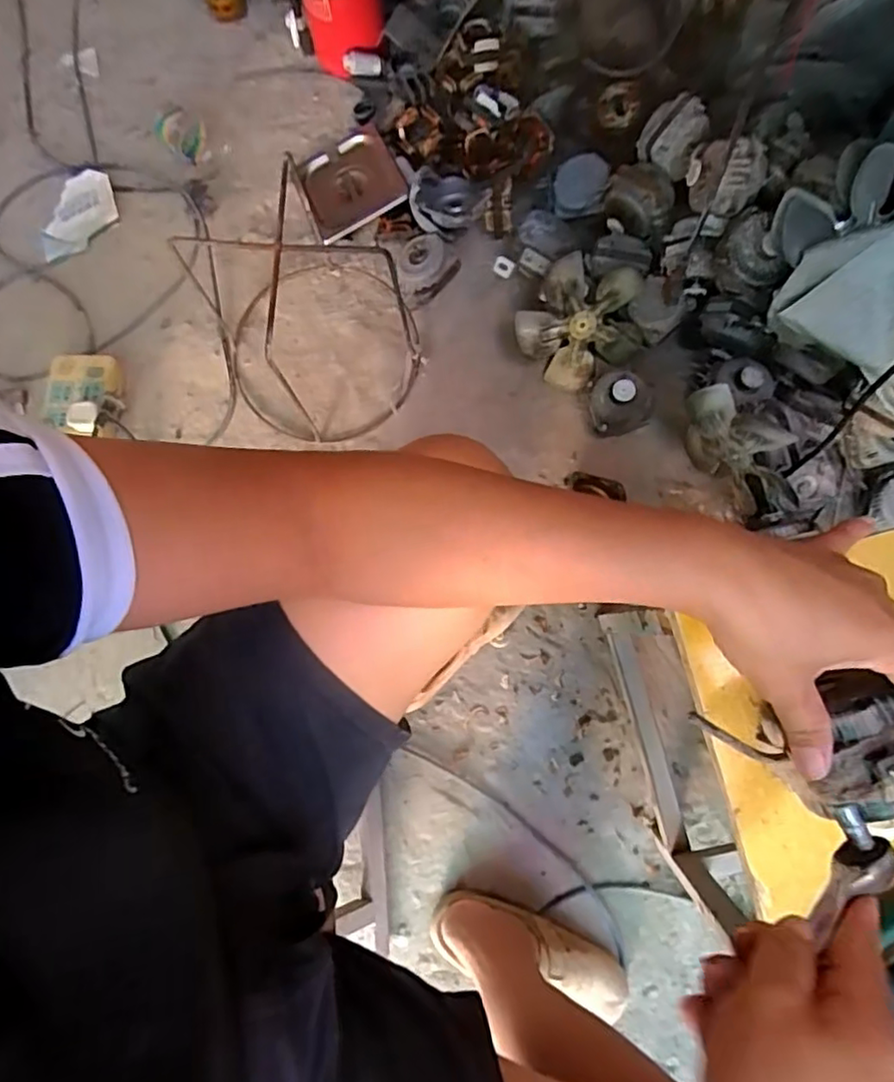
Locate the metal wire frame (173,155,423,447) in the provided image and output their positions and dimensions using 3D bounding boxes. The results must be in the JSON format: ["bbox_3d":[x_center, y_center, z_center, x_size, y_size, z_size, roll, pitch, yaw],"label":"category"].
[{"bbox_3d":[-0.194,-0.337,0.804,0.283,0.272,0.275,-31,80,-4],"label":"metal wire frame"}]

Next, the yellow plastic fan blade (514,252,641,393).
[{"bbox_3d":[0.190,-0.314,0.857,0.172,0.032,0.158,-34,117,17],"label":"yellow plastic fan blade"}]

